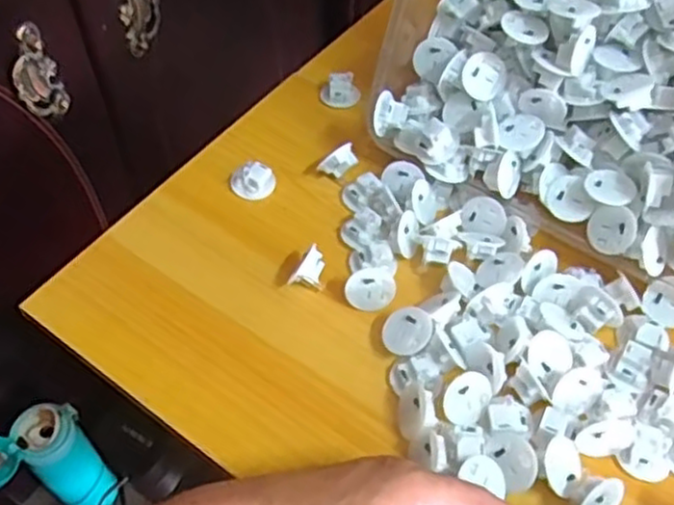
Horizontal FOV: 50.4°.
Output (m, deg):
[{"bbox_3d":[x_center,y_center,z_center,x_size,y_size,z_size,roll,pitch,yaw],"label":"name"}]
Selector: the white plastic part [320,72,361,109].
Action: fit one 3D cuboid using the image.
[{"bbox_3d":[0.003,-0.136,0.599,0.032,0.017,0.027,1,54,-1],"label":"white plastic part"}]

